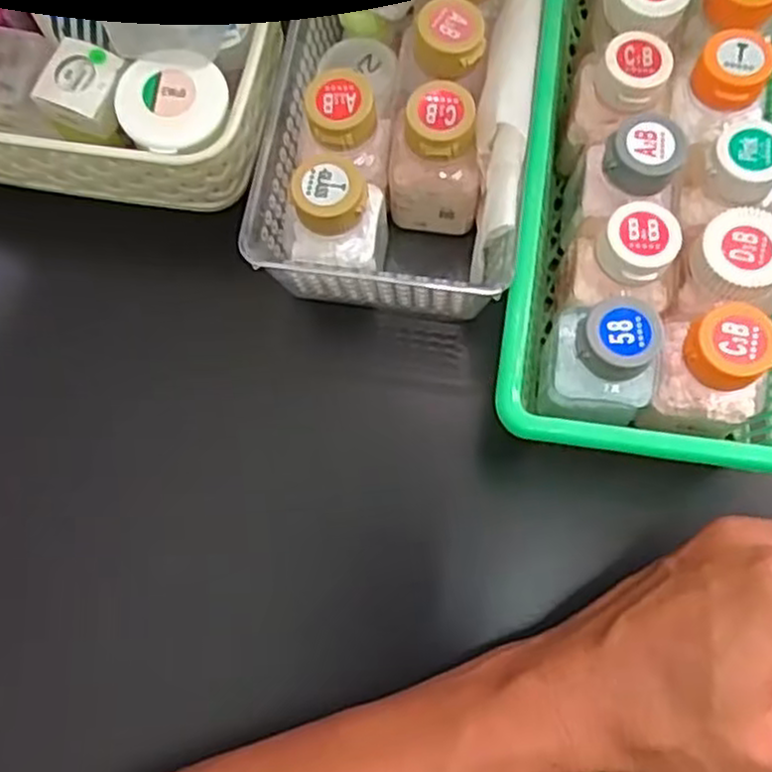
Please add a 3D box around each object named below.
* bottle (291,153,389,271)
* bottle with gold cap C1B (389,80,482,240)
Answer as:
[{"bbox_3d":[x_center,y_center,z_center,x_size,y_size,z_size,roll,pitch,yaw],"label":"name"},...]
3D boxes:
[{"bbox_3d":[-0.020,-0.071,0.326,0.035,0.068,0.035,5,74,3],"label":"bottle"},{"bbox_3d":[0.021,-0.102,0.336,0.038,0.067,0.034,-2,74,1],"label":"bottle with gold cap C1B"}]

